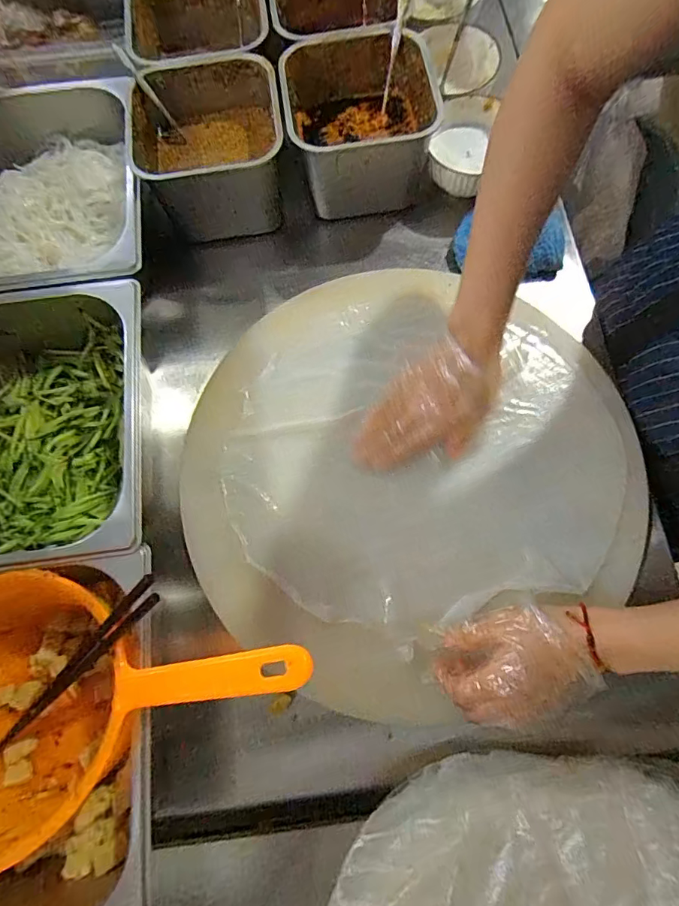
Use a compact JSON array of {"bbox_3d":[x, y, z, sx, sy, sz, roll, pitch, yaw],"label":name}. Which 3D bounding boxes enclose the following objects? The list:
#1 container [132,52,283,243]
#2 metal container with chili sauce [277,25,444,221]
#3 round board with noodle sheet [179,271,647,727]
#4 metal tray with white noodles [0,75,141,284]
[{"bbox_3d":[-0.141,-0.338,0.518,0.163,0.103,0.159,-15,73,-2],"label":"container"},{"bbox_3d":[0.022,-0.370,0.526,0.154,0.103,0.158,-9,73,0],"label":"metal container with chili sauce"},{"bbox_3d":[0.059,0.006,0.476,0.445,0.046,0.414,0,76,-1],"label":"round board with noodle sheet"},{"bbox_3d":[-0.374,-0.268,0.536,0.335,0.127,0.265,-7,75,0],"label":"metal tray with white noodles"}]

